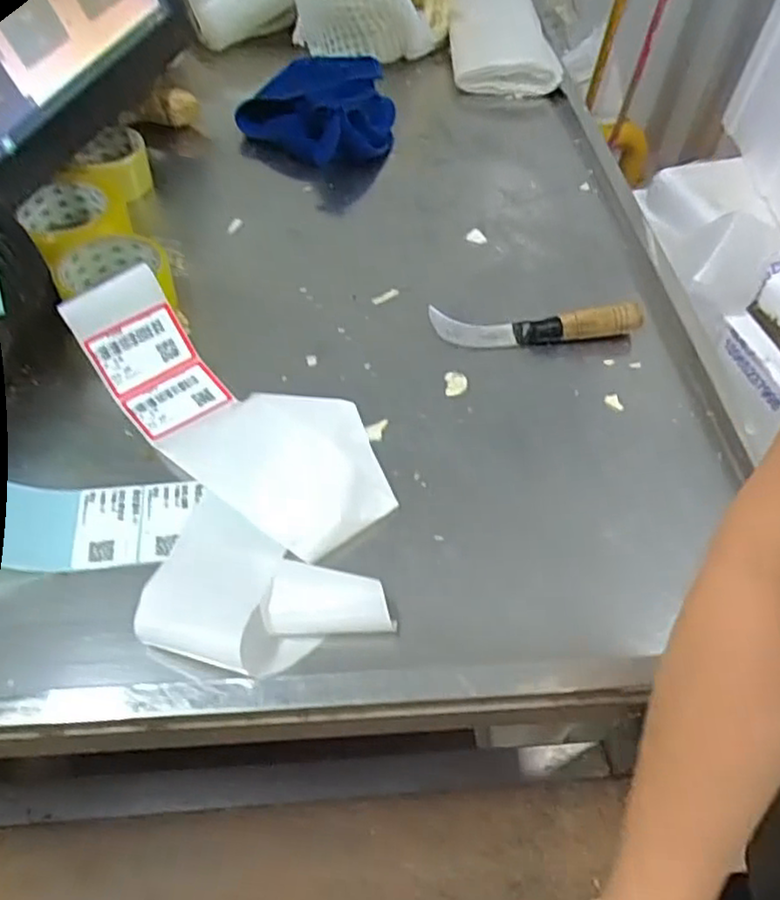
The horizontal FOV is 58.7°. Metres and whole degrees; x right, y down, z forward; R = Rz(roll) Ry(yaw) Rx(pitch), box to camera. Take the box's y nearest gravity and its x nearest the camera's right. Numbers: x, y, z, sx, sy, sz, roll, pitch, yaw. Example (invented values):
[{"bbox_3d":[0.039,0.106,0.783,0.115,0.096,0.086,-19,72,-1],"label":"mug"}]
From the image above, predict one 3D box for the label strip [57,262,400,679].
[{"bbox_3d":[-0.103,-0.006,0.479,0.175,0.056,0.307,-16,55,-16],"label":"label strip"}]

